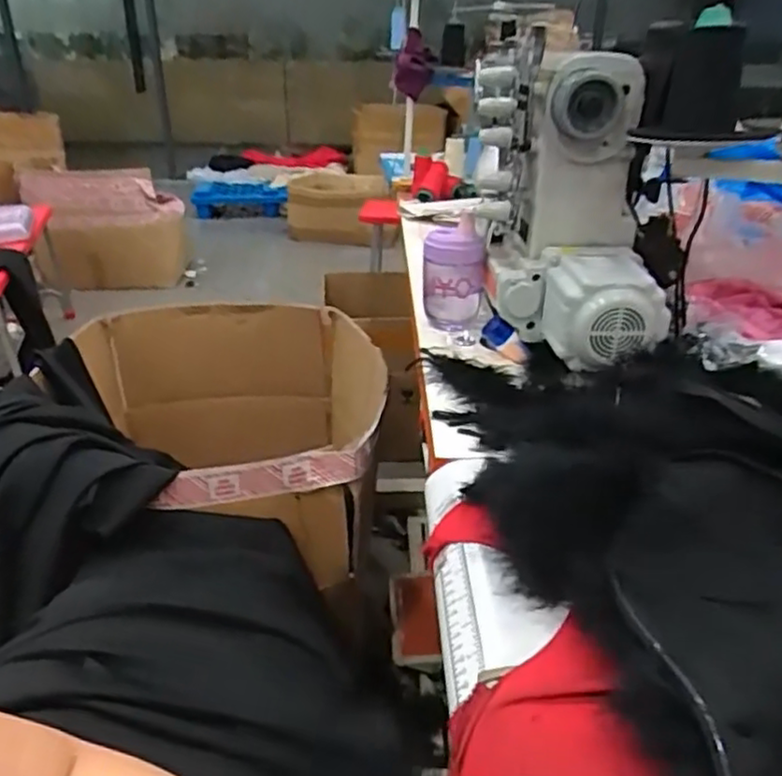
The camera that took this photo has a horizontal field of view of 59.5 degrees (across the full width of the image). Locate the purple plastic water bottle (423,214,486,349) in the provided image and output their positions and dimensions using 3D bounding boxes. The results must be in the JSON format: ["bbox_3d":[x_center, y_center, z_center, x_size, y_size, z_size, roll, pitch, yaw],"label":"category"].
[{"bbox_3d":[0.079,-0.133,0.872,0.079,0.136,0.066,3,28,4],"label":"purple plastic water bottle"}]

